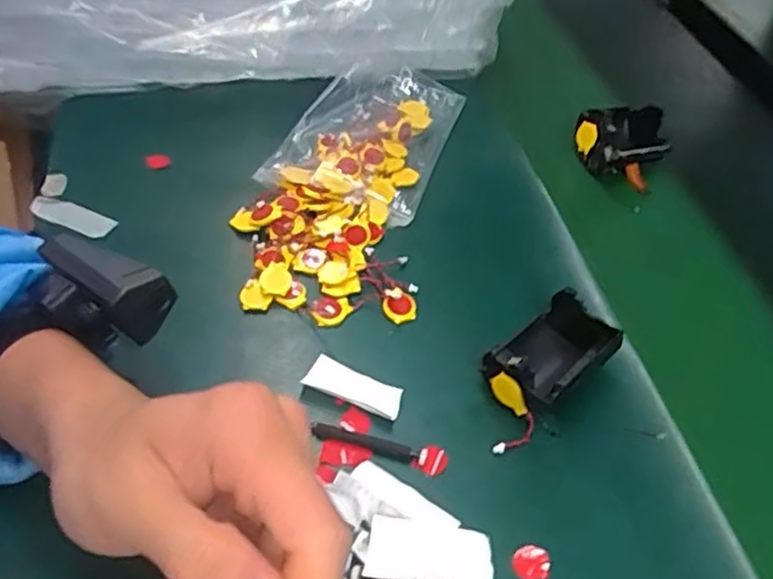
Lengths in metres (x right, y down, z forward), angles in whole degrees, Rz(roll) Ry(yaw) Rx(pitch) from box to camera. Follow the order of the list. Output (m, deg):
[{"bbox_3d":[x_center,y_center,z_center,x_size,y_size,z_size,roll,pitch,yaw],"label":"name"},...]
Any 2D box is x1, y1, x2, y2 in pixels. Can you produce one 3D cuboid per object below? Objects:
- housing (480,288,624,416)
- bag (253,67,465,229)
[{"bbox_3d":[0.093,0.038,0.378,0.053,0.039,0.073,33,53,24],"label":"housing"},{"bbox_3d":[-0.010,-0.124,0.526,0.112,0.027,0.175,20,48,11],"label":"bag"}]

